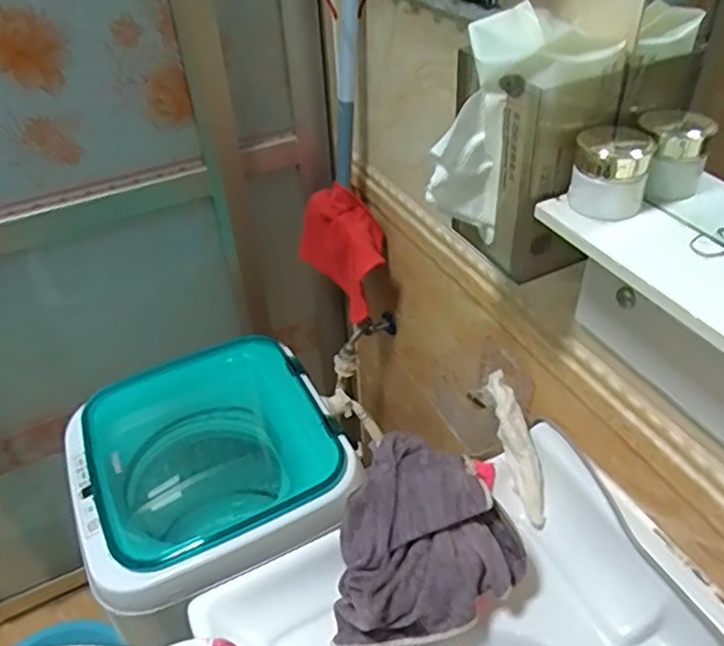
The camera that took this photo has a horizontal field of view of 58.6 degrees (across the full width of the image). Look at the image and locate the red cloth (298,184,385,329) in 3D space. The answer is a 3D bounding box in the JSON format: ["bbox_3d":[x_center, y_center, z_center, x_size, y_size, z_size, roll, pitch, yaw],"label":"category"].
[{"bbox_3d":[-0.025,-0.143,1.154,0.092,0.187,0.220,-19,43,-17],"label":"red cloth"}]

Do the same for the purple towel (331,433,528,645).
[{"bbox_3d":[0.063,0.231,0.715,0.204,0.129,0.181,-7,40,-4],"label":"purple towel"}]

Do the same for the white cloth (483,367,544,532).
[{"bbox_3d":[0.192,0.153,0.798,0.036,0.026,0.189,-11,76,-8],"label":"white cloth"}]

